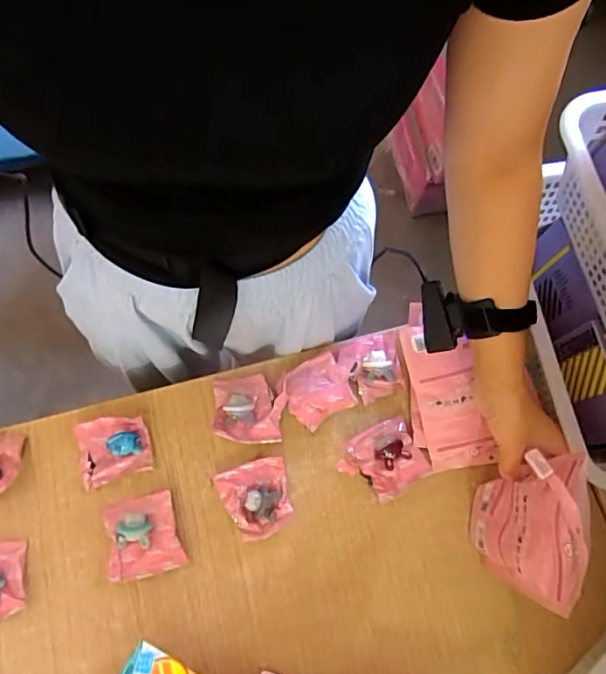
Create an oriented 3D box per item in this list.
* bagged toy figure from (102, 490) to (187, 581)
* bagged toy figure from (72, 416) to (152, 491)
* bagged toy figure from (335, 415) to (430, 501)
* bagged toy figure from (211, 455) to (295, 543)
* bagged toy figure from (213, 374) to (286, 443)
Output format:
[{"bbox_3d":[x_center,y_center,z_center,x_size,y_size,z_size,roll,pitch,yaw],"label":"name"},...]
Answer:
[{"bbox_3d":[-0.166,0.207,0.519,0.071,0.025,0.076,-14,74,-6],"label":"bagged toy figure"},{"bbox_3d":[-0.206,0.118,0.541,0.074,0.030,0.068,-17,74,-7],"label":"bagged toy figure"},{"bbox_3d":[0.087,0.134,0.548,0.090,0.031,0.074,-30,76,-11],"label":"bagged toy figure"},{"bbox_3d":[-0.049,0.171,0.532,0.072,0.029,0.074,-18,74,-7],"label":"bagged toy figure"},{"bbox_3d":[-0.060,0.079,0.560,0.077,0.024,0.075,-1,73,-2],"label":"bagged toy figure"}]

